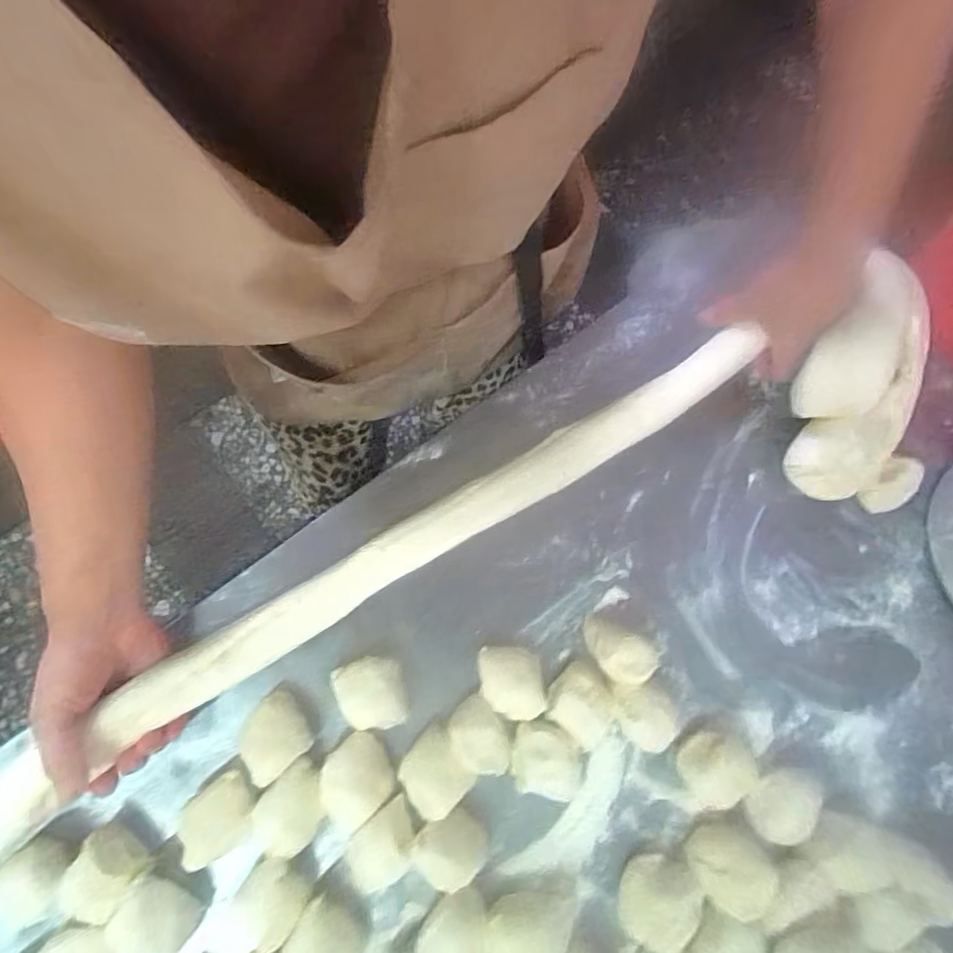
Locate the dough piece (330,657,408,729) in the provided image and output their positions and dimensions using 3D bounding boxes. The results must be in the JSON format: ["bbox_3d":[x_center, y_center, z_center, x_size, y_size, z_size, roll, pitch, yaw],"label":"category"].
[{"bbox_3d":[-0.080,0.163,0.403,0.050,0.030,0.050,-13,74,-8],"label":"dough piece"}]

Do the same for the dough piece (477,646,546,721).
[{"bbox_3d":[0.026,0.157,0.413,0.045,0.026,0.053,-7,74,-6],"label":"dough piece"}]

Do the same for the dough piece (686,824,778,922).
[{"bbox_3d":[0.182,0.280,0.384,0.058,0.031,0.048,44,75,9],"label":"dough piece"}]

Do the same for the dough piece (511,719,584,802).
[{"bbox_3d":[0.052,0.209,0.399,0.050,0.024,0.048,1,73,-4],"label":"dough piece"}]

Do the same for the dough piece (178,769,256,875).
[{"bbox_3d":[-0.182,0.241,0.379,0.055,0.021,0.044,-33,78,-13],"label":"dough piece"}]

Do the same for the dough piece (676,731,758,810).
[{"bbox_3d":[0.178,0.216,0.399,0.050,0.030,0.047,1,73,-4],"label":"dough piece"}]

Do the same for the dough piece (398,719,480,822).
[{"bbox_3d":[-0.030,0.215,0.390,0.047,0.027,0.051,42,75,8],"label":"dough piece"}]

